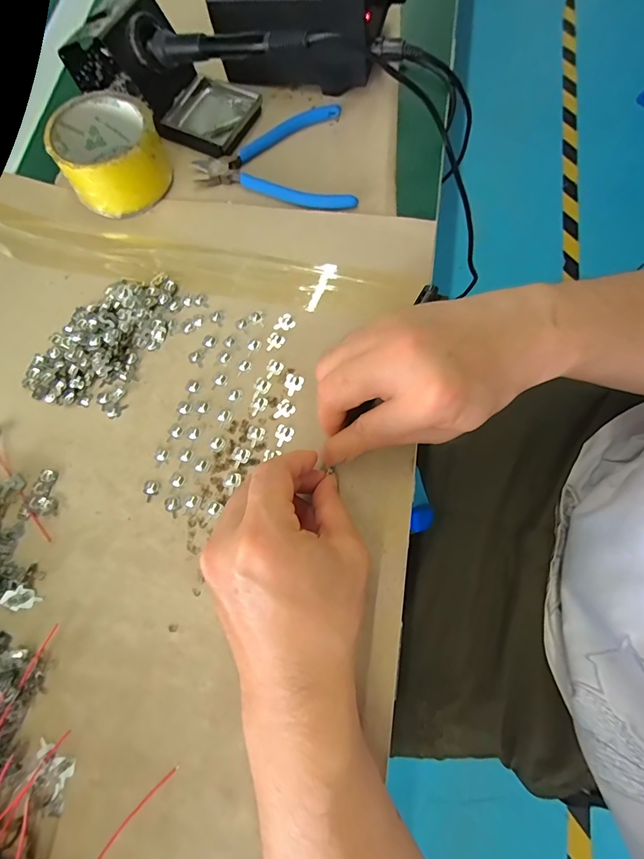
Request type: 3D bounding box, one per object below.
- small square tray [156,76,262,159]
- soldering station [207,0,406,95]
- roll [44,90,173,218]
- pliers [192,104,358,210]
[{"bbox_3d":[-0.104,-0.291,0.373,0.082,0.012,0.078,25,76,9],"label":"small square tray"},{"bbox_3d":[-0.011,-0.382,0.360,0.158,0.090,0.116,11,74,6],"label":"soldering station"},{"bbox_3d":[-0.179,-0.235,0.344,0.083,0.044,0.084,-1,73,2],"label":"roll"},{"bbox_3d":[-0.035,-0.250,0.361,0.144,0.007,0.108,10,74,5],"label":"pliers"}]

